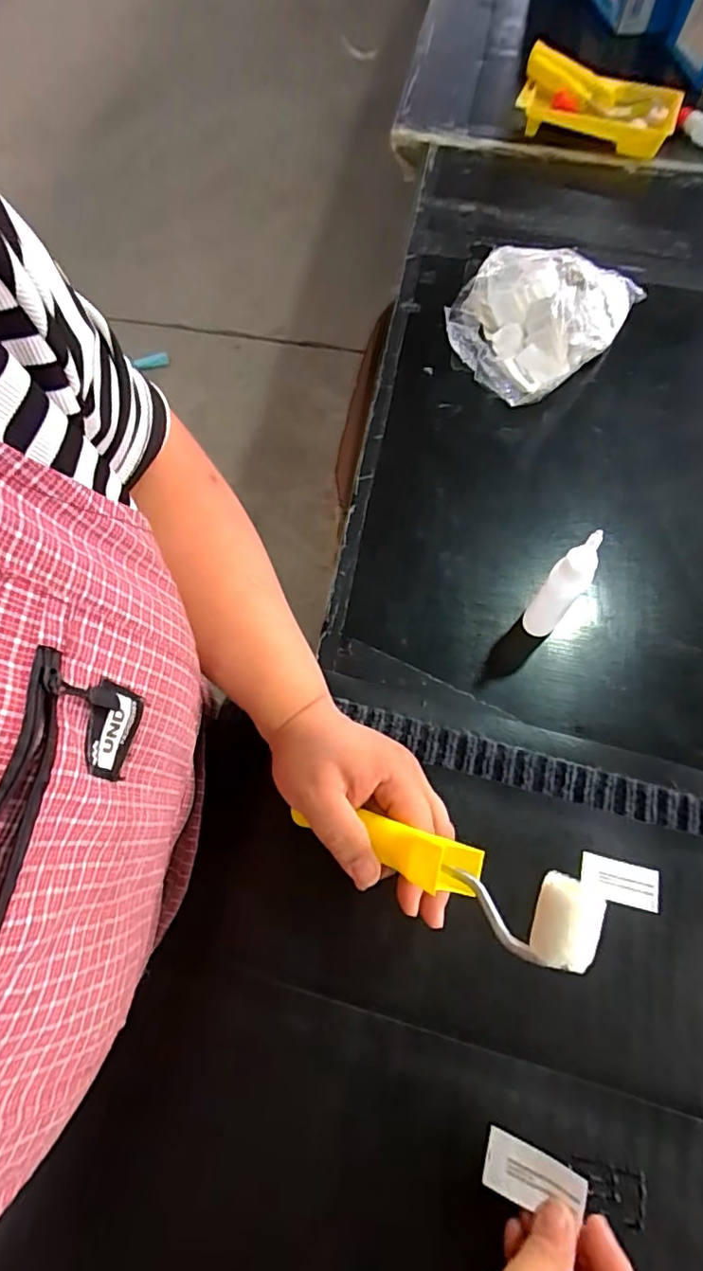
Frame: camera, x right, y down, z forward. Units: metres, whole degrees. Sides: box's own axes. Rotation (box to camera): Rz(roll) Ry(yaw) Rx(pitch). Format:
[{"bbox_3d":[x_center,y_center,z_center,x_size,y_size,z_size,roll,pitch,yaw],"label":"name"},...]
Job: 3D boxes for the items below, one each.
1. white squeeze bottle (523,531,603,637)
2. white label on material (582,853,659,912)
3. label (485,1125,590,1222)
[{"bbox_3d":[0.152,-0.033,0.411,0.028,0.117,0.022,34,70,13],"label":"white squeeze bottle"},{"bbox_3d":[0.177,0.162,0.372,0.050,0.004,0.026,11,64,8],"label":"white label on material"},{"bbox_3d":[0.093,0.281,0.292,0.049,0.004,0.024,5,59,32],"label":"label"}]

